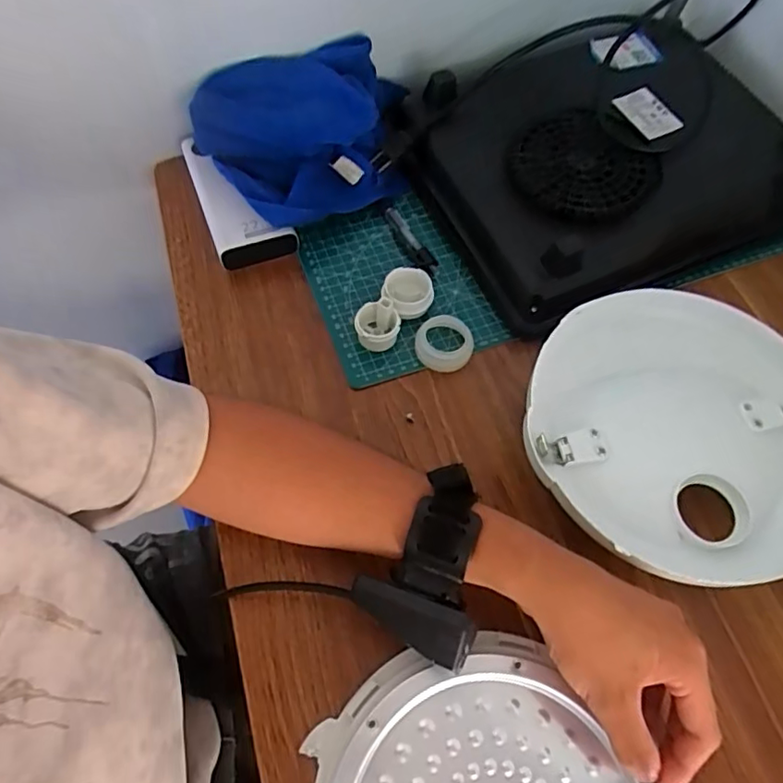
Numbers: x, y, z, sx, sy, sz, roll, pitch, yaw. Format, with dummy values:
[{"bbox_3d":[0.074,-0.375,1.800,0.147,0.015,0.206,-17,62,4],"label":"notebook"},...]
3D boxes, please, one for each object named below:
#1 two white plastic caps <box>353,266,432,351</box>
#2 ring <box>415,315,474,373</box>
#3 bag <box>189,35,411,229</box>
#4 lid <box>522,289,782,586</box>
[{"bbox_3d":[0.001,-0.067,0.446,0.039,0.030,0.076,38,66,15],"label":"two white plastic caps"},{"bbox_3d":[0.042,-0.039,0.445,0.043,0.020,0.046,2,63,-3],"label":"ring"},{"bbox_3d":[-0.064,-0.226,0.498,0.191,0.078,0.144,-28,68,-17],"label":"bag"},{"bbox_3d":[0.194,0.034,0.391,0.198,0.064,0.194,2,63,-3],"label":"lid"}]

